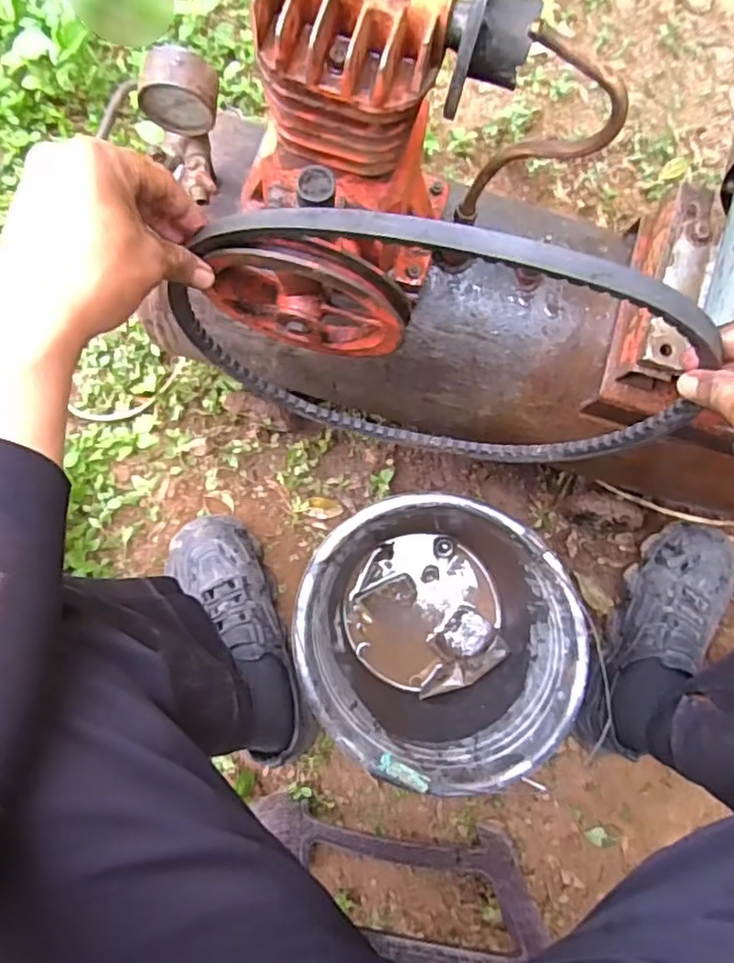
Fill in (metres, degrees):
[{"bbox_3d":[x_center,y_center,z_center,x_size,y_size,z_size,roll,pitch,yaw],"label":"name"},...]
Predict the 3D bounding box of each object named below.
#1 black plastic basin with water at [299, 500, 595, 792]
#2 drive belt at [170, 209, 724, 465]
[{"bbox_3d":[0.061,0.153,0.678,0.253,0.200,0.270,0,83,-1],"label":"black plastic basin with water"},{"bbox_3d":[0.037,-0.081,0.455,0.360,0.280,0.014,10,69,23],"label":"drive belt"}]

